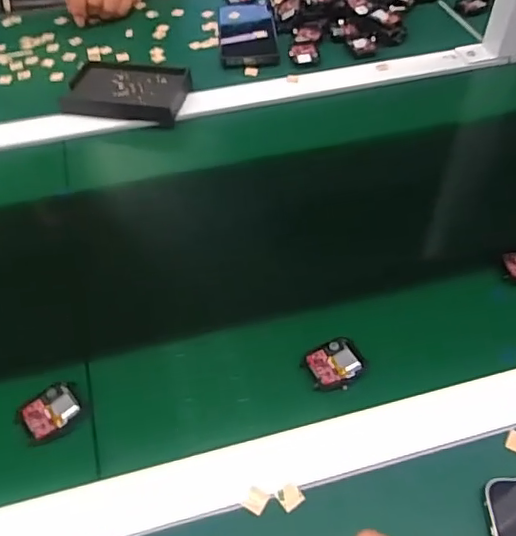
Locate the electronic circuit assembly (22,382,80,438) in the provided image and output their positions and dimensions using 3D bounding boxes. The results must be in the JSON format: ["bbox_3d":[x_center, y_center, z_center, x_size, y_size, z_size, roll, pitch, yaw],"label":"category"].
[{"bbox_3d":[-0.152,0.105,0.412,0.039,0.010,0.035,-29,56,-23],"label":"electronic circuit assembly"}]

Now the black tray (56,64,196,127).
[{"bbox_3d":[-0.156,-0.214,0.678,0.142,0.024,0.100,10,50,7],"label":"black tray"}]

